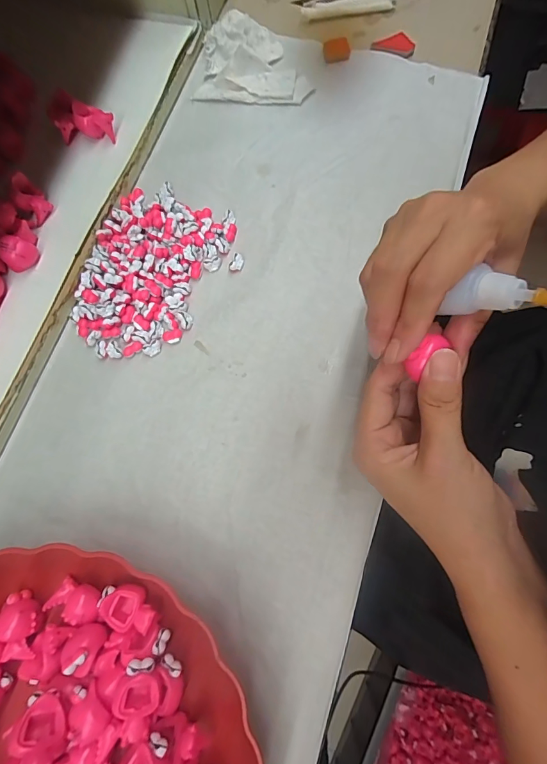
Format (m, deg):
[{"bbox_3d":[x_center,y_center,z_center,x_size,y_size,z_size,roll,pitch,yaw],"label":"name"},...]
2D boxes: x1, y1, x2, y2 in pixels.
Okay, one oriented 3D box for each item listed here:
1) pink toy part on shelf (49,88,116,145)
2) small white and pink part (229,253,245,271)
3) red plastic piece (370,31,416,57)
[{"bbox_3d":[-0.158,-0.214,0.314,0.049,0.024,0.030,23,79,9],"label":"pink toy part on shelf"},{"bbox_3d":[-0.029,-0.094,0.301,0.010,0.004,0.014,29,80,10],"label":"small white and pink part"},{"bbox_3d":[0.108,-0.305,0.343,0.038,0.010,0.017,17,78,8],"label":"red plastic piece"}]

